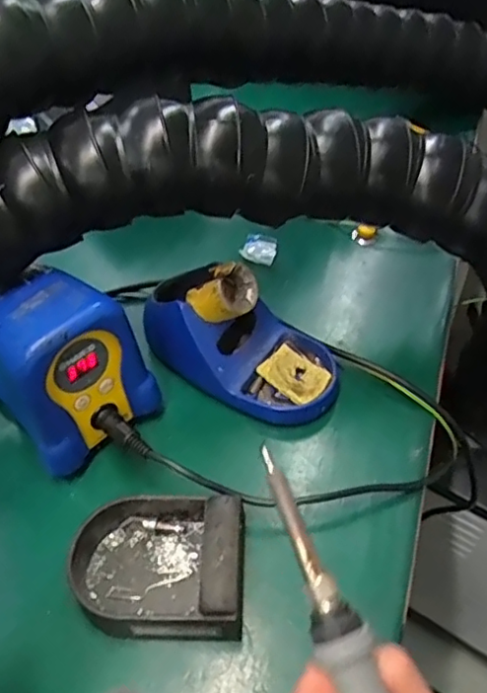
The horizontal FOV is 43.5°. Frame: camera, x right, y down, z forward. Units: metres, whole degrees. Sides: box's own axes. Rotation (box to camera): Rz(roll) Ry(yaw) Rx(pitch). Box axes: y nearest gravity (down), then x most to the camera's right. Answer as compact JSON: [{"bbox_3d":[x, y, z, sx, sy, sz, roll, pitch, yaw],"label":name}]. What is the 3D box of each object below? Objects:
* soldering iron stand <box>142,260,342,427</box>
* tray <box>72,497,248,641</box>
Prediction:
[{"bbox_3d":[0.000,-0.010,0.449,0.152,0.088,0.083,23,55,22],"label":"soldering iron stand"},{"bbox_3d":[-0.051,0.127,0.359,0.102,0.038,0.076,-1,50,3],"label":"tray"}]

